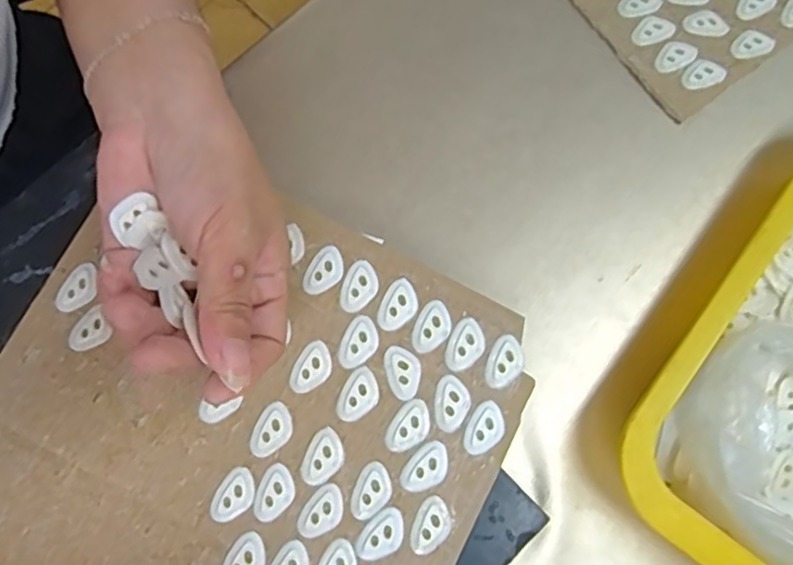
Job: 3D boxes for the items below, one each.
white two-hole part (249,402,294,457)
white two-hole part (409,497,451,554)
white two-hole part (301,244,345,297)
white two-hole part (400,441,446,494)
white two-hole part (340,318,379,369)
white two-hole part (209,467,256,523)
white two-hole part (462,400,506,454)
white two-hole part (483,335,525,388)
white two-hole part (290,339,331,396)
[{"bbox_3d":[-0.060,0.071,0.295,0.017,0.004,0.026,30,80,7],"label":"white two-hole part"},{"bbox_3d":[0.016,0.114,0.288,0.017,0.004,0.025,36,81,7],"label":"white two-hole part"},{"bbox_3d":[-0.037,-0.005,0.312,0.017,0.004,0.026,39,81,8],"label":"white two-hole part"},{"bbox_3d":[0.014,0.088,0.292,0.016,0.004,0.026,44,82,9],"label":"white two-hole part"},{"bbox_3d":[-0.018,0.030,0.303,0.017,0.004,0.026,20,79,5],"label":"white two-hole part"},{"bbox_3d":[-0.076,0.100,0.290,0.017,0.004,0.026,30,80,6],"label":"white two-hole part"},{"bbox_3d":[0.042,0.070,0.296,0.017,0.004,0.026,31,80,7],"label":"white two-hole part"},{"bbox_3d":[0.053,0.039,0.302,0.017,0.004,0.025,32,80,7],"label":"white two-hole part"},{"bbox_3d":[-0.042,0.042,0.302,0.017,0.004,0.026,33,80,7],"label":"white two-hole part"}]

